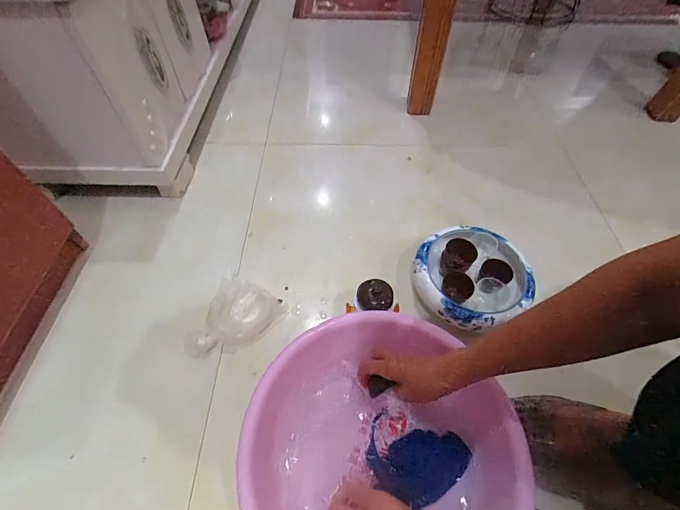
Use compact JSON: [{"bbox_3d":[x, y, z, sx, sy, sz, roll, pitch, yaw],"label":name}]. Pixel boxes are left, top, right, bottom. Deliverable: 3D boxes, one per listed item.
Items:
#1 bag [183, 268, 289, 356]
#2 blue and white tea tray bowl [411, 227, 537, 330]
[{"bbox_3d":[-0.185,0.116,0.584,0.129,0.042,0.157,23,58,15],"label":"bag"},{"bbox_3d":[0.235,0.041,0.604,0.198,0.095,0.188,0,55,-1],"label":"blue and white tea tray bowl"}]

